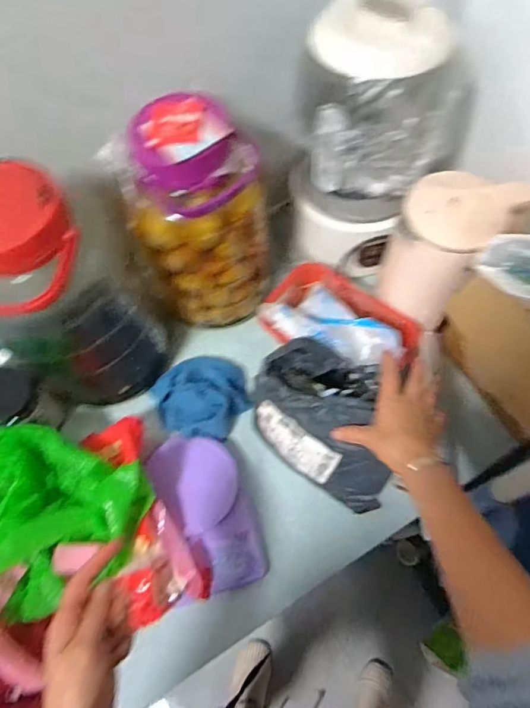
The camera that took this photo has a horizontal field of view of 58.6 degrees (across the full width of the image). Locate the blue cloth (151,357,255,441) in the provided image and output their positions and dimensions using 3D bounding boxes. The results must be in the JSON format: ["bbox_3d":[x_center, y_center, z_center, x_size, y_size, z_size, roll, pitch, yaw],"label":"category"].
[{"bbox_3d":[-0.099,0.061,0.748,0.144,0.063,0.146,35,71,17],"label":"blue cloth"}]

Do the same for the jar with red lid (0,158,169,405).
[{"bbox_3d":[-0.266,-0.055,0.623,0.165,0.349,0.161,-1,65,2],"label":"jar with red lid"}]

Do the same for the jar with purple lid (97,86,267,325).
[{"bbox_3d":[-0.087,-0.181,0.677,0.172,0.320,0.150,-10,65,-2],"label":"jar with purple lid"}]

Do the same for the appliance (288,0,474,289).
[{"bbox_3d":[0.135,-0.273,0.679,0.193,0.356,0.187,-5,65,0],"label":"appliance"}]

